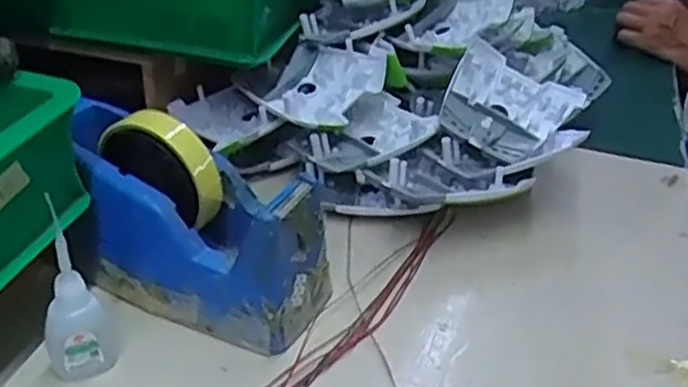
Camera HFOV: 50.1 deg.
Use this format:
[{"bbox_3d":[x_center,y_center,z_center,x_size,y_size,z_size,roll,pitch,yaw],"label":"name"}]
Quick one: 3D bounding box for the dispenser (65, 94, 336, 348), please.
[{"bbox_3d":[-0.101,0.015,0.464,0.183,0.106,0.072,17,36,18],"label":"dispenser"}]

